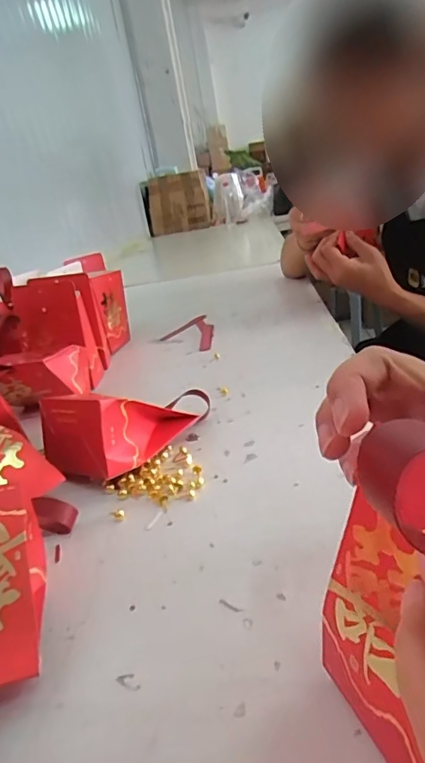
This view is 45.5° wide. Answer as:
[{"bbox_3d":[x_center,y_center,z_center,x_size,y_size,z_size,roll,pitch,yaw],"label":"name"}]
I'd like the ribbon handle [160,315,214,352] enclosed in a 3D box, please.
[{"bbox_3d":[-0.039,-0.076,0.806,0.082,0.009,0.210,-9,20,4],"label":"ribbon handle"}]

